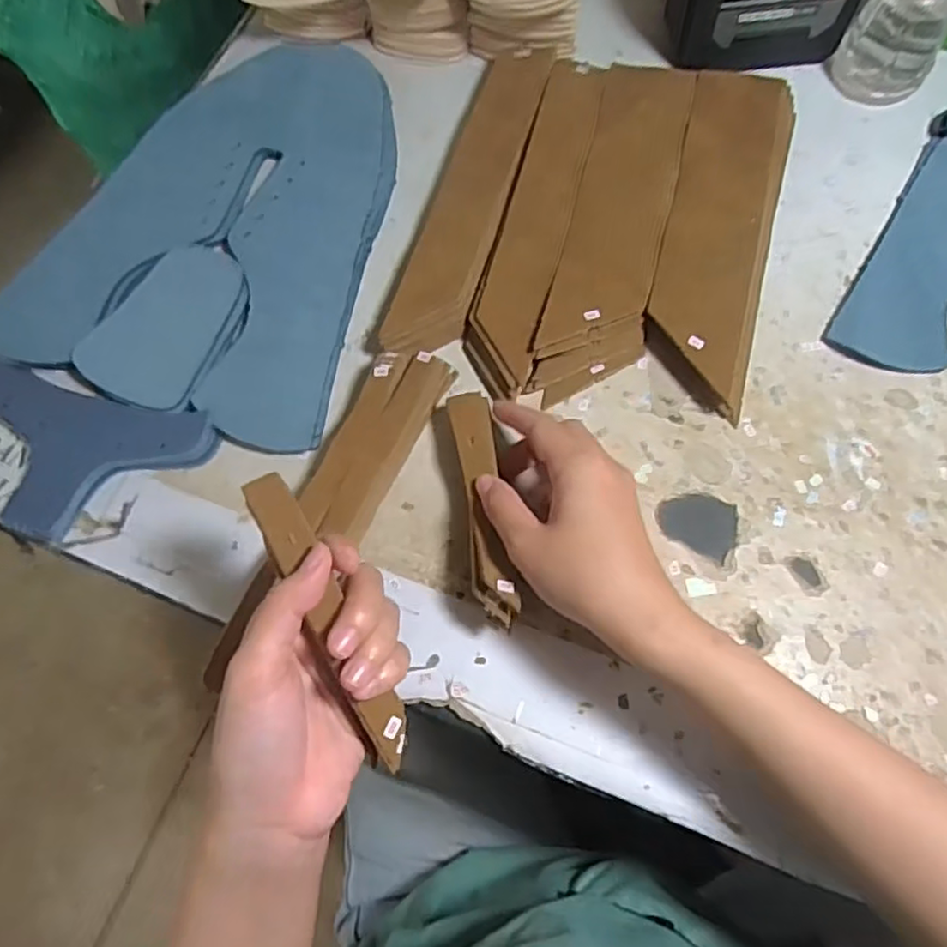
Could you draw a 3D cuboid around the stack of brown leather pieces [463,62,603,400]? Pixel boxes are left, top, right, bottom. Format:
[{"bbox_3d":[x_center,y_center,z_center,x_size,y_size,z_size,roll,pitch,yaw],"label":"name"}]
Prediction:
[{"bbox_3d":[0.040,-0.163,0.427,0.043,0.021,0.244,13,72,7],"label":"stack of brown leather pieces"}]

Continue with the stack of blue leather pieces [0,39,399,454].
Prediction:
[{"bbox_3d":[-0.150,-0.169,0.443,0.208,0.013,0.283,18,72,8],"label":"stack of blue leather pieces"}]

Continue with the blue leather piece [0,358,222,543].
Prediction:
[{"bbox_3d":[-0.228,-0.008,0.388,0.145,0.010,0.088,15,73,5],"label":"blue leather piece"}]

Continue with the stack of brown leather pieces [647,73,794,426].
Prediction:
[{"bbox_3d":[0.152,-0.151,0.419,0.066,0.022,0.235,14,72,7],"label":"stack of brown leather pieces"}]

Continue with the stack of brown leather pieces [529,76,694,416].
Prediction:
[{"bbox_3d":[0.091,-0.160,0.424,0.057,0.025,0.248,13,72,7],"label":"stack of brown leather pieces"}]

